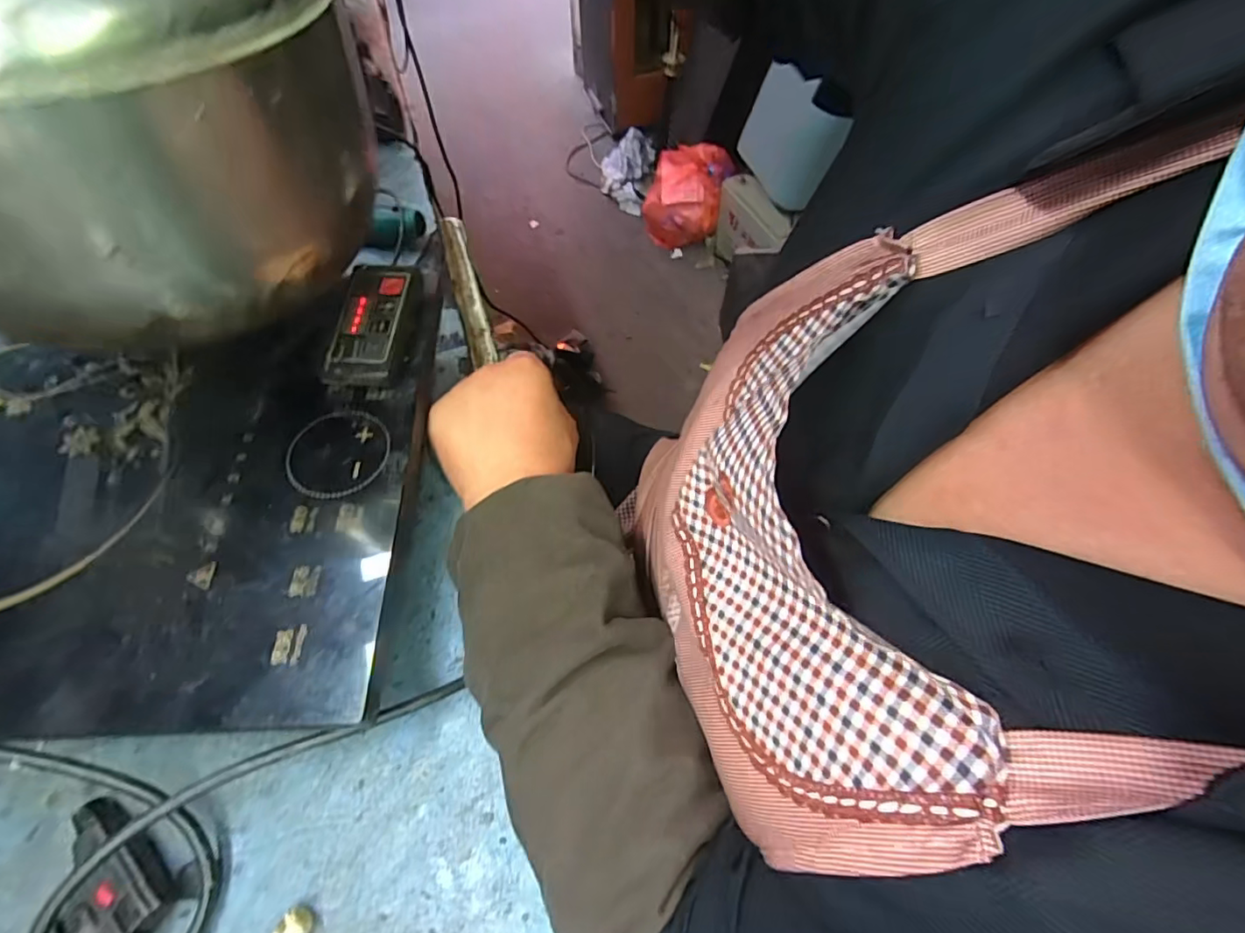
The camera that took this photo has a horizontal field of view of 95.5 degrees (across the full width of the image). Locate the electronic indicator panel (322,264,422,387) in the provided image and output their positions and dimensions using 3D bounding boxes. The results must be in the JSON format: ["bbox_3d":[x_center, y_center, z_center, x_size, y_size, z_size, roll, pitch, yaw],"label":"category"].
[{"bbox_3d":[-0.162,-0.092,0.368,0.042,0.022,0.090,2,60,0],"label":"electronic indicator panel"}]

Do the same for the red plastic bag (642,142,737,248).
[{"bbox_3d":[0.187,-0.767,1.631,0.244,0.251,0.150,4,60,1],"label":"red plastic bag"}]

